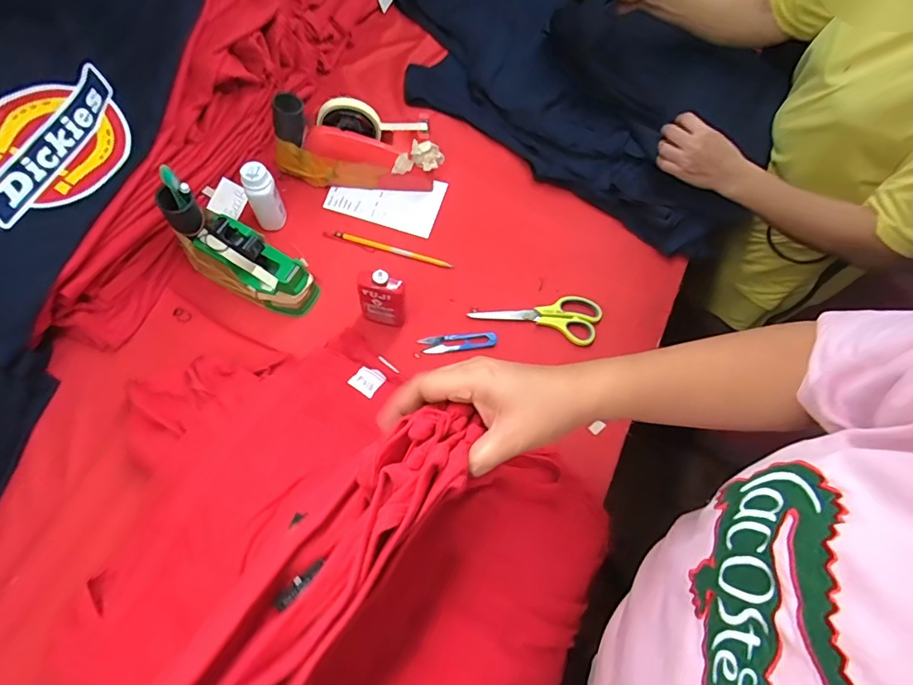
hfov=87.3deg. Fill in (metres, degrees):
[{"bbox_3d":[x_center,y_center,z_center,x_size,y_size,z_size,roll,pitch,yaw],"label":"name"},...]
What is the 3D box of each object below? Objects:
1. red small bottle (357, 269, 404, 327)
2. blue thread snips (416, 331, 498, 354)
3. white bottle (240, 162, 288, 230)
[{"bbox_3d":[-0.093,-0.052,0.606,0.056,0.111,0.021,13,65,3],"label":"red small bottle"},{"bbox_3d":[0.003,0.000,0.656,0.105,0.004,0.027,-6,65,-6],"label":"blue thread snips"},{"bbox_3d":[-0.260,-0.195,0.648,0.039,0.093,0.034,-25,69,-14],"label":"white bottle"}]

